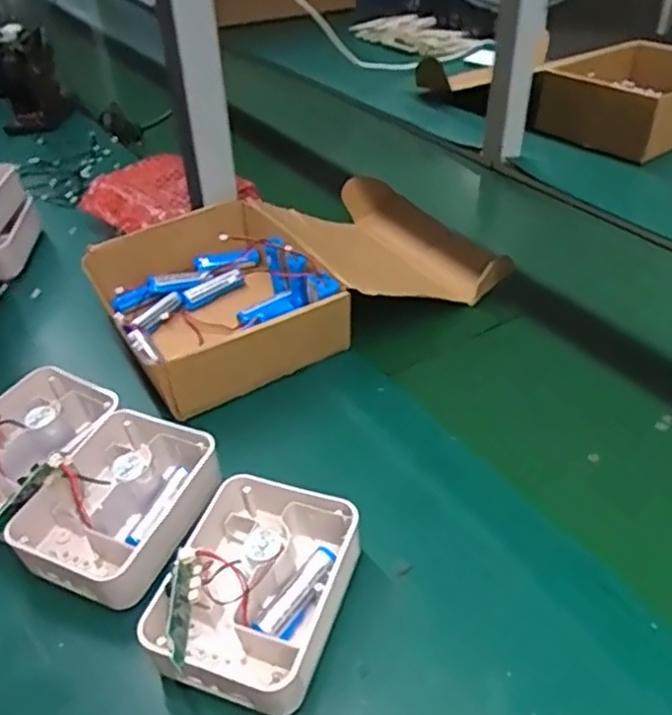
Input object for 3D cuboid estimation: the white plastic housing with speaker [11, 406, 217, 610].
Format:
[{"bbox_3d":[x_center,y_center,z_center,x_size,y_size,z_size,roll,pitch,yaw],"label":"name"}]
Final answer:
[{"bbox_3d":[-0.148,0.104,0.484,0.111,0.049,0.130,16,41,23],"label":"white plastic housing with speaker"}]

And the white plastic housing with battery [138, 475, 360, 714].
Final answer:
[{"bbox_3d":[-0.047,0.140,0.427,0.104,0.049,0.138,10,39,15],"label":"white plastic housing with battery"}]

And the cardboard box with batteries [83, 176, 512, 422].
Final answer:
[{"bbox_3d":[-0.035,-0.084,0.687,0.378,0.091,0.233,-21,41,-23],"label":"cardboard box with batteries"}]

